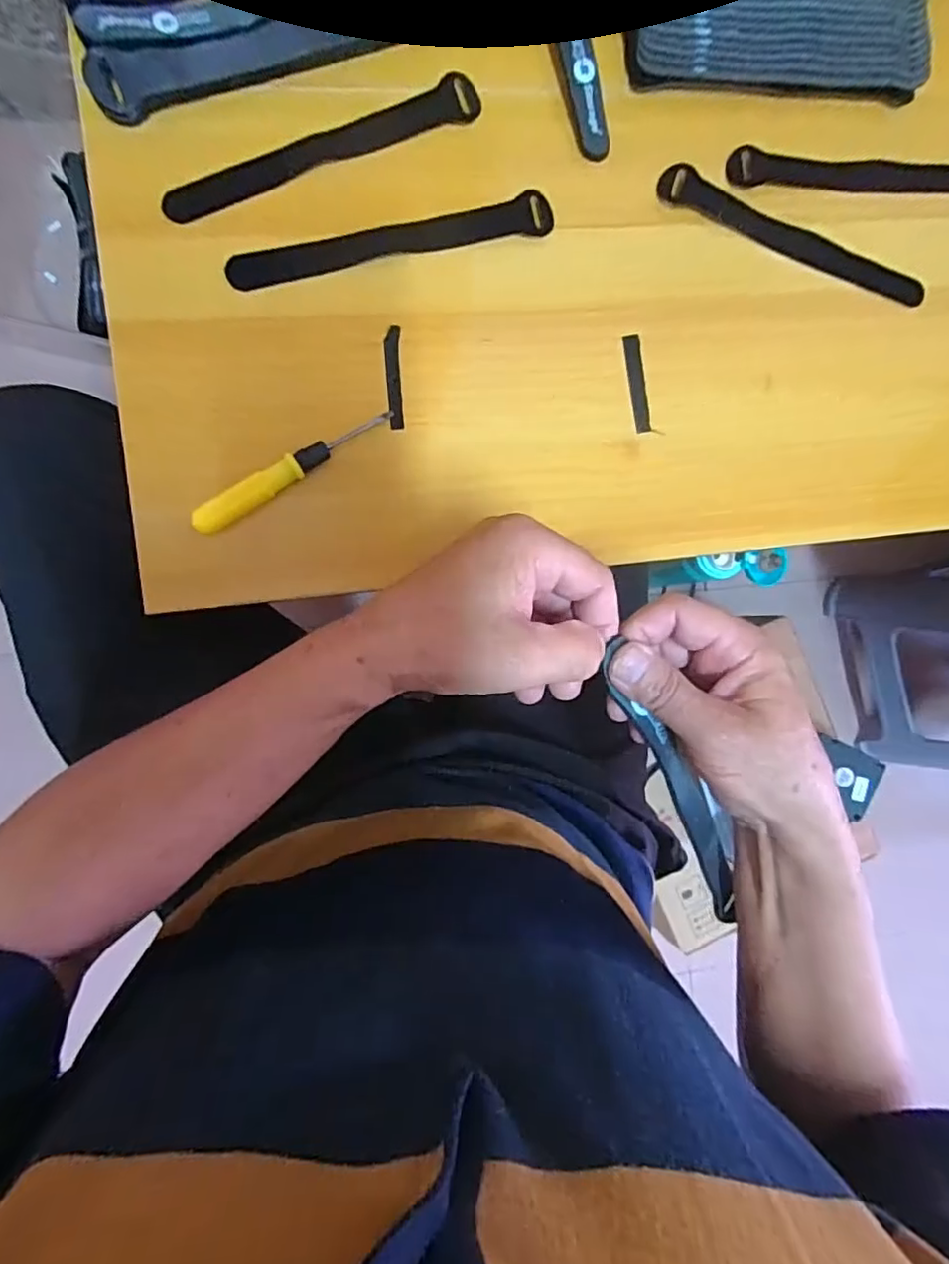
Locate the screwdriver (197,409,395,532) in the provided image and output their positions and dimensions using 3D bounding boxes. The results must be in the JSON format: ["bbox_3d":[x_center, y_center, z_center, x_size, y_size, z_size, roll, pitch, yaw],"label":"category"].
[{"bbox_3d":[-0.103,-0.094,0.339,0.127,0.015,0.015,-34,98,-5],"label":"screwdriver"}]

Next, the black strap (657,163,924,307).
[{"bbox_3d":[0.212,-0.260,0.390,0.195,0.005,0.022,19,91,-9],"label":"black strap"}]

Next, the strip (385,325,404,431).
[{"bbox_3d":[-0.049,-0.154,0.357,0.010,0.004,0.061,-2,94,-8],"label":"strip"}]

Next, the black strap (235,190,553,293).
[{"bbox_3d":[-0.048,-0.236,0.356,0.197,0.006,0.023,-14,96,-7],"label":"black strap"}]

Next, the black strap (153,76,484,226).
[{"bbox_3d":[-0.088,-0.286,0.349,0.196,0.011,0.021,-25,97,-6],"label":"black strap"}]

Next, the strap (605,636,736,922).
[{"bbox_3d":[0.108,0.083,0.307,0.021,0.014,0.186,-32,111,-5],"label":"strap"}]

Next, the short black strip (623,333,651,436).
[{"bbox_3d":[0.106,-0.160,0.381,0.011,0.004,0.061,-9,95,-7],"label":"short black strip"}]

